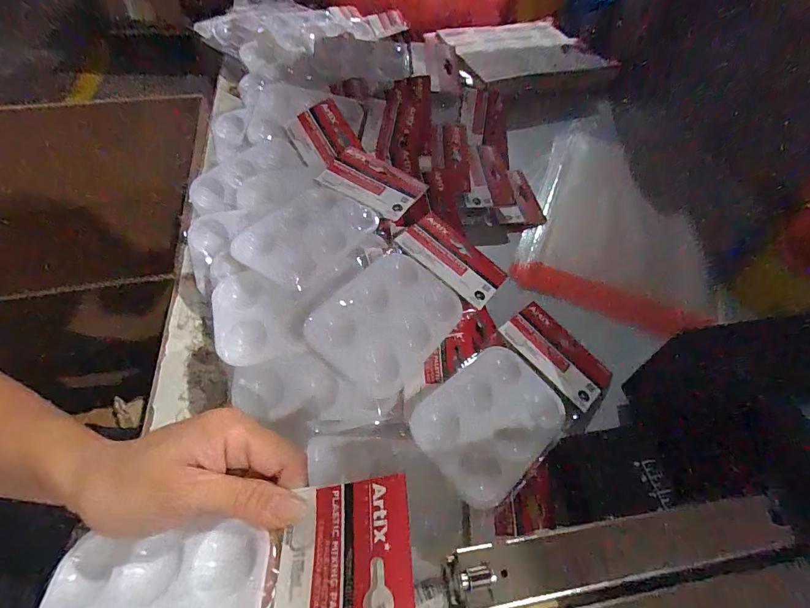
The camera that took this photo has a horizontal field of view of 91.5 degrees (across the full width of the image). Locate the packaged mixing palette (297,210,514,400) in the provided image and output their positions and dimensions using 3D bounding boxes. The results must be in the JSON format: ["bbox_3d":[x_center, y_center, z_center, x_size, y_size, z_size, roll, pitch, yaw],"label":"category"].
[{"bbox_3d":[0.004,-0.006,0.335,0.095,0.014,0.186,42,54,9],"label":"packaged mixing palette"}]

